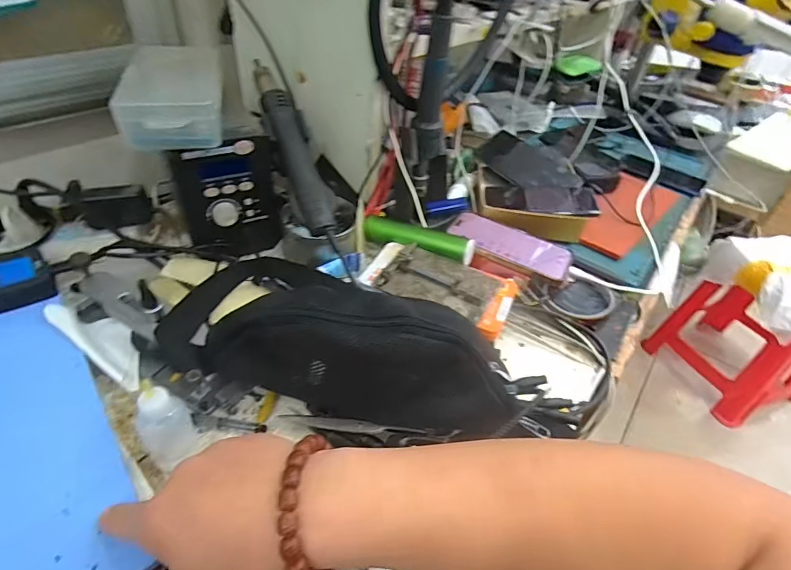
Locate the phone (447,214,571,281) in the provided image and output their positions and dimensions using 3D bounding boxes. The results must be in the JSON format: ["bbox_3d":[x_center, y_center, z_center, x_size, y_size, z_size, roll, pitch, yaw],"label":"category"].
[{"bbox_3d":[0.148,-0.053,0.569,0.160,0.011,0.065,24,48,16],"label":"phone"}]

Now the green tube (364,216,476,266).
[{"bbox_3d":[0.027,-0.059,0.560,0.147,0.028,0.026,19,42,14],"label":"green tube"}]

